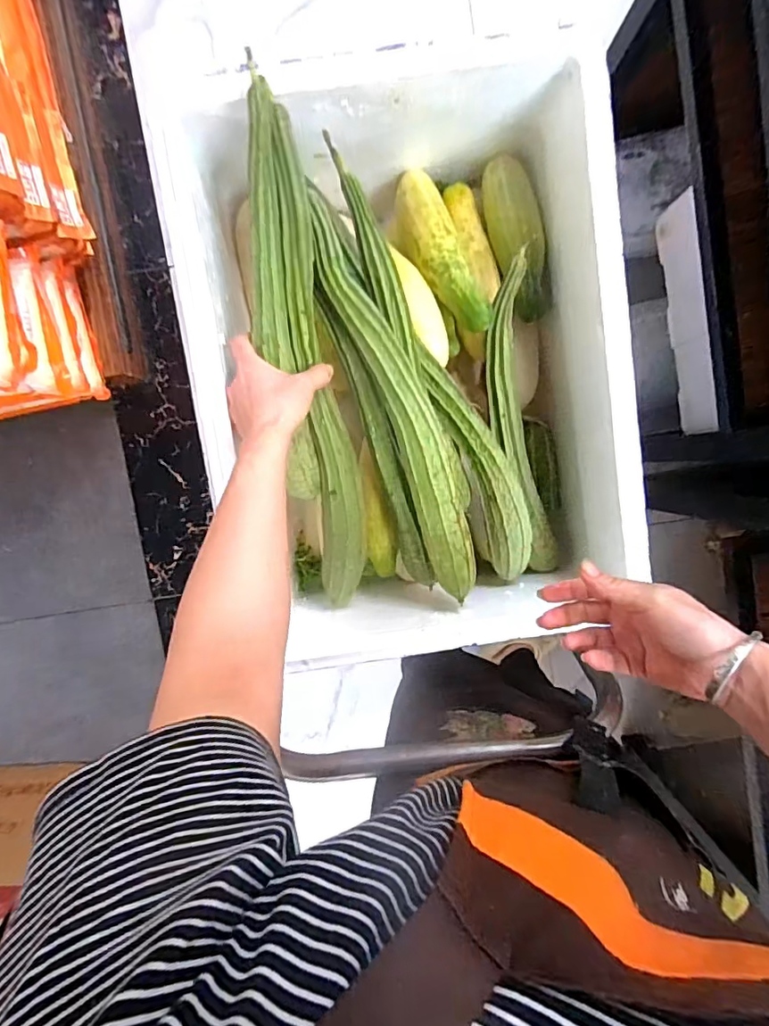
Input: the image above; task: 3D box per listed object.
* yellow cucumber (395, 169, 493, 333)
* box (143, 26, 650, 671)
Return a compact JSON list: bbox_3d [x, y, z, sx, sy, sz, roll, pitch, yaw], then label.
[{"bbox_3d":[0.068,-0.309,0.621,0.070,0.047,0.216,-23,78,1],"label":"yellow cucumber"},{"bbox_3d":[0.029,-0.161,0.590,0.431,0.216,0.595,-7,94,-1],"label":"box"}]

